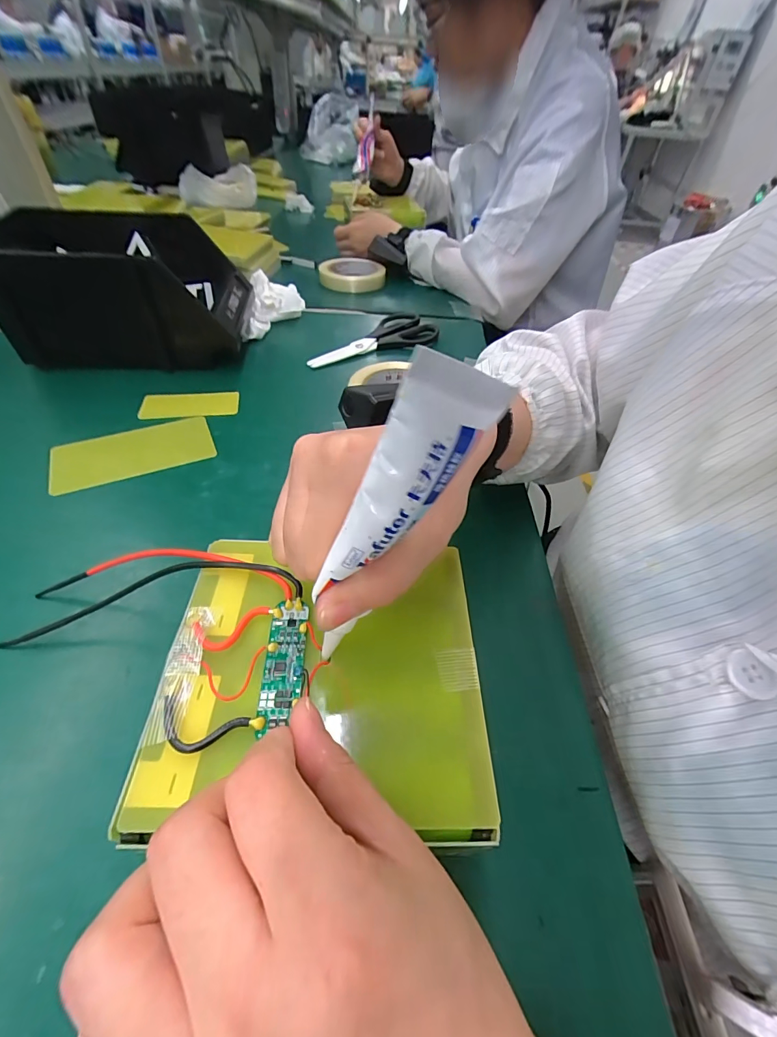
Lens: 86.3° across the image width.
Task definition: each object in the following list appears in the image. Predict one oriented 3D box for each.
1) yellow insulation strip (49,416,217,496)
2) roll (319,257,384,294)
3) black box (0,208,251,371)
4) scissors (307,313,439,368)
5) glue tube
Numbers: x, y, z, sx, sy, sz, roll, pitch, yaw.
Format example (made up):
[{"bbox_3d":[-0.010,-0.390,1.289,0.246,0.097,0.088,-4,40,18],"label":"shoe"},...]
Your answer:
[{"bbox_3d":[-0.239,-0.063,0.390,0.136,0.005,0.067,-18,57,-17],"label":"yellow insulation strip"},{"bbox_3d":[-0.062,-0.420,0.709,0.110,0.020,0.113,3,48,-3],"label":"roll"},{"bbox_3d":[-0.308,-0.253,0.472,0.262,0.122,0.144,-2,50,-6],"label":"black box"},{"bbox_3d":[-0.024,-0.240,0.557,0.196,0.016,0.079,-29,57,-25],"label":"scissors"},{"bbox_3d":[-0.004,0.005,0.138,0.027,0.117,0.014,-5,44,-44],"label":"glue tube"}]

